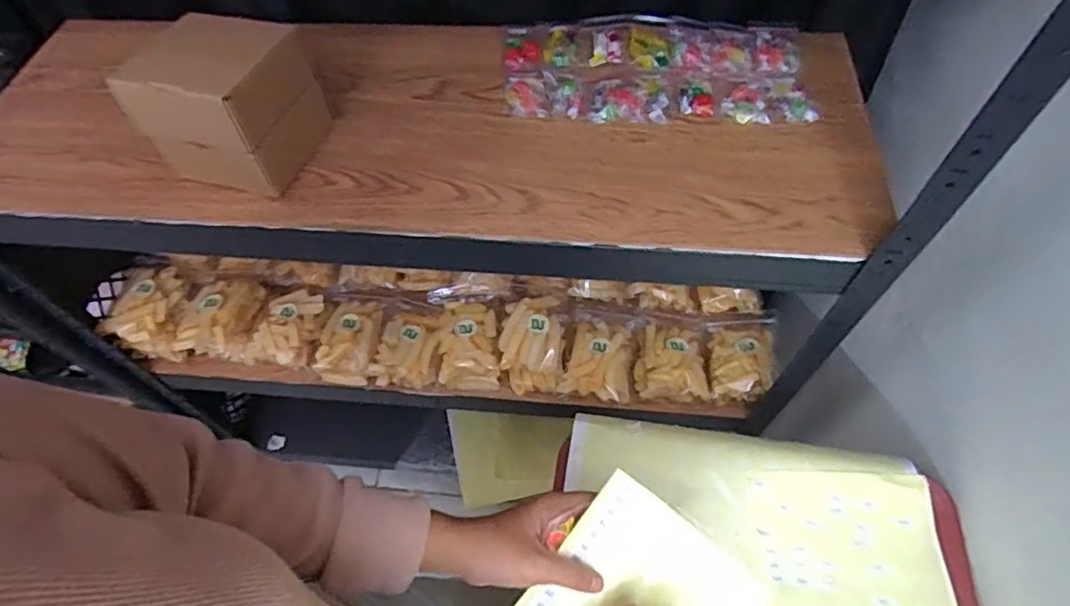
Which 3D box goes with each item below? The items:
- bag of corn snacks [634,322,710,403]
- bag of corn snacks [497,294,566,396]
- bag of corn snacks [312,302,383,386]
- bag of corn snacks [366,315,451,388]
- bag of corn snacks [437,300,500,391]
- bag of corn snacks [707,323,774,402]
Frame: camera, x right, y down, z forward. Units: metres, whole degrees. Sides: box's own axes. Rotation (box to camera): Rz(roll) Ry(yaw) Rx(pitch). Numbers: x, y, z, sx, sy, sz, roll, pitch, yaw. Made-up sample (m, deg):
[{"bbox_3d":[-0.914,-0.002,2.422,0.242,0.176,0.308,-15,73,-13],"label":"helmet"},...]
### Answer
[{"bbox_3d":[0.183,0.073,0.803,0.091,0.051,0.114,5,58,6],"label":"bag of corn snacks"},{"bbox_3d":[-0.004,0.050,0.802,0.088,0.061,0.132,-6,58,-2],"label":"bag of corn snacks"},{"bbox_3d":[-0.259,0.051,0.829,0.087,0.034,0.122,1,58,3],"label":"bag of corn snacks"},{"bbox_3d":[-0.169,0.064,0.813,0.087,0.033,0.100,10,58,8],"label":"bag of corn snacks"},{"bbox_3d":[-0.091,0.056,0.822,0.080,0.041,0.120,-3,57,0],"label":"bag of corn snacks"},{"bbox_3d":[0.276,0.078,0.791,0.084,0.043,0.119,-12,38,25],"label":"bag of corn snacks"}]

